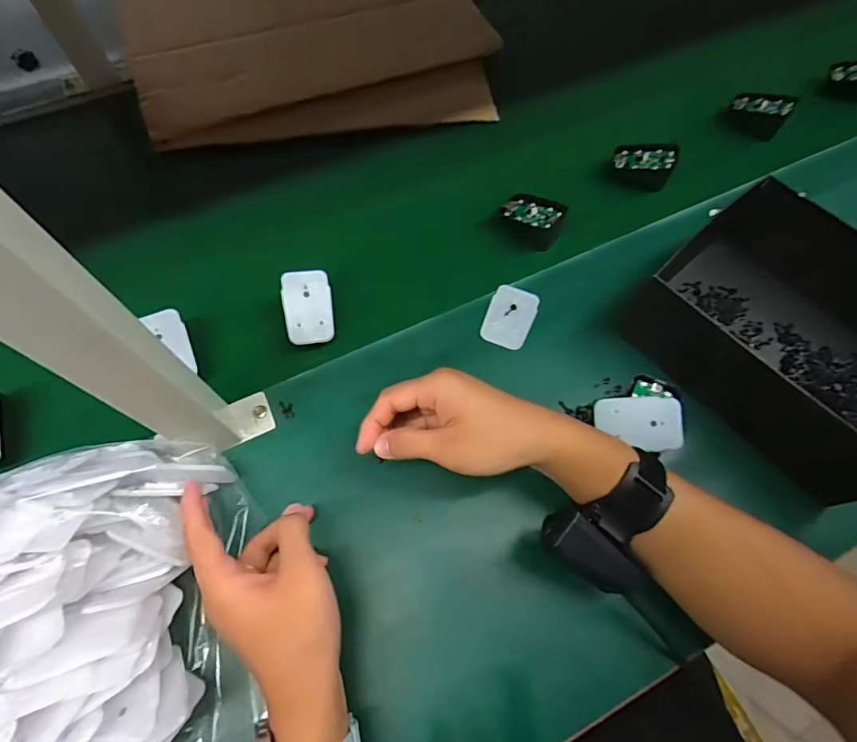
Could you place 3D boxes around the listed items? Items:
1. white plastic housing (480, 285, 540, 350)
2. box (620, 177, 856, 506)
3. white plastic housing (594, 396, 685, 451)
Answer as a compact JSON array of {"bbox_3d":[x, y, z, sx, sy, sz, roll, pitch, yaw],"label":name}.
[{"bbox_3d":[0.081,-0.054,0.460,0.046,0.005,0.067,22,66,8],"label":"white plastic housing"},{"bbox_3d":[0.334,-0.032,0.416,0.200,0.085,0.256,-37,72,-18],"label":"box"},{"bbox_3d":[0.175,0.044,0.389,0.067,0.005,0.044,-3,90,13],"label":"white plastic housing"}]

